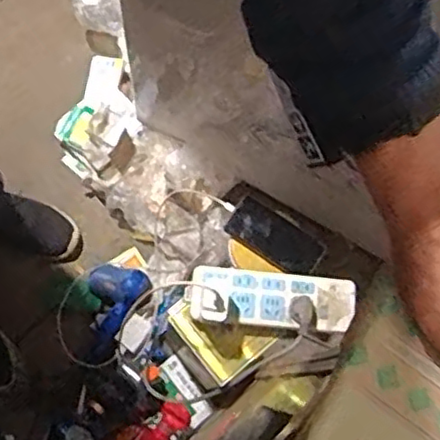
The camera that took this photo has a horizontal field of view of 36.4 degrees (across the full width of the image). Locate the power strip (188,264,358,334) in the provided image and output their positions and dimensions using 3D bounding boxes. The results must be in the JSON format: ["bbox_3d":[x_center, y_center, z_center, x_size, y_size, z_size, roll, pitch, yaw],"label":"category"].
[{"bbox_3d":[0.076,0.108,0.935,0.221,0.029,0.072,7,75,0],"label":"power strip"}]

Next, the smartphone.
[{"bbox_3d":[0.089,0.030,1.102,0.163,0.009,0.076,35,72,18],"label":"smartphone"}]

